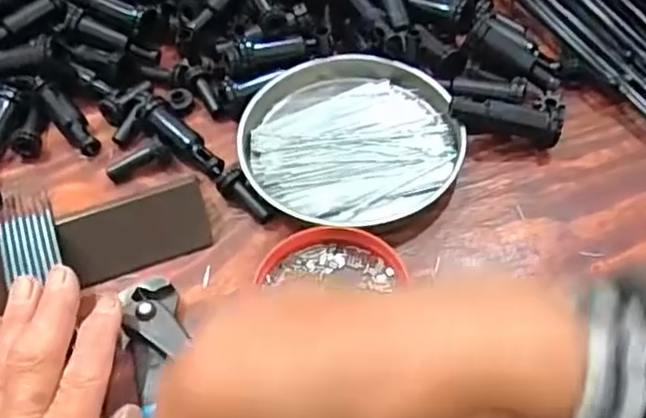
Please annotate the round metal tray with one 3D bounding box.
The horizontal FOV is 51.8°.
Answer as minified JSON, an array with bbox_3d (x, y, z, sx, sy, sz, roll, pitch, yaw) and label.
[{"bbox_3d":[0.017,-0.046,0.408,0.128,0.019,0.123,-3,52,3],"label":"round metal tray"}]

